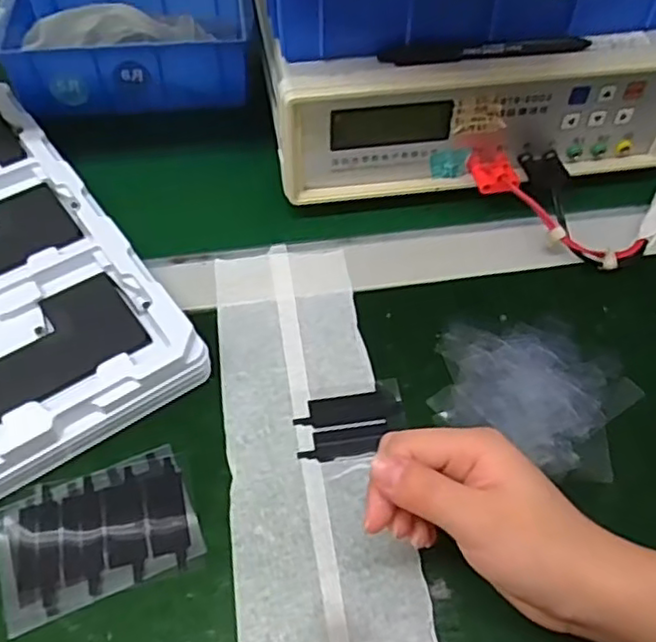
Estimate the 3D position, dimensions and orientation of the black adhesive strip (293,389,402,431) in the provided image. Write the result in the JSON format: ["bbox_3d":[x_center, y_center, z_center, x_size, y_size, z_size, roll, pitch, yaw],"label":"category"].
[{"bbox_3d":[0.012,0.051,0.382,0.060,0.004,0.020,-7,52,-8],"label":"black adhesive strip"}]

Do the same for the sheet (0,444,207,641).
[{"bbox_3d":[-0.116,0.105,0.332,0.096,0.004,0.068,-16,54,-15],"label":"sheet"}]

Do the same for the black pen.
[{"bbox_3d":[0.103,-0.175,0.430,0.138,0.012,0.016,-2,52,-5],"label":"black pen"}]

